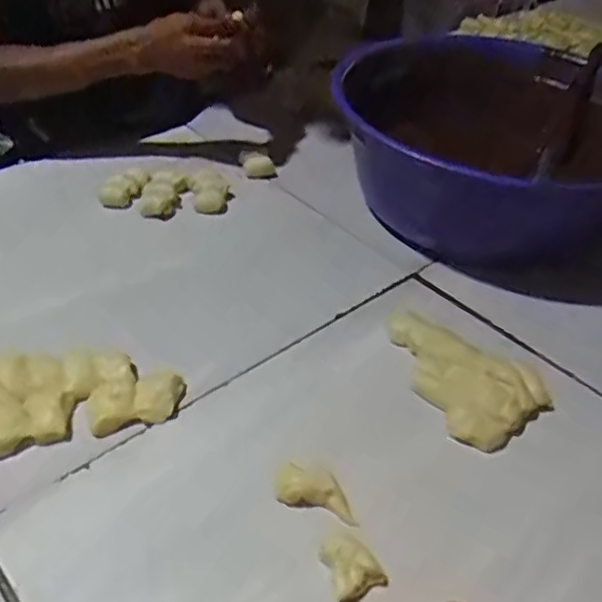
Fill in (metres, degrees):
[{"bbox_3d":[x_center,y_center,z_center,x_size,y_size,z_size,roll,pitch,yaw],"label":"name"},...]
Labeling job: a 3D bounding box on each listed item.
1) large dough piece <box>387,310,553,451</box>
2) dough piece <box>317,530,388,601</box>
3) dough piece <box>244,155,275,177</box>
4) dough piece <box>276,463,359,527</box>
[{"bbox_3d":[0.148,0.062,0.602,0.098,0.022,0.163,-23,48,-29],"label":"large dough piece"},{"bbox_3d":[0.035,0.186,0.447,0.035,0.019,0.043,-19,46,-26],"label":"dough piece"},{"bbox_3d":[-0.057,-0.187,0.874,0.041,0.026,0.020,1,41,-6],"label":"dough piece"},{"bbox_3d":[0.013,0.147,0.492,0.066,0.022,0.030,14,41,10],"label":"dough piece"}]

